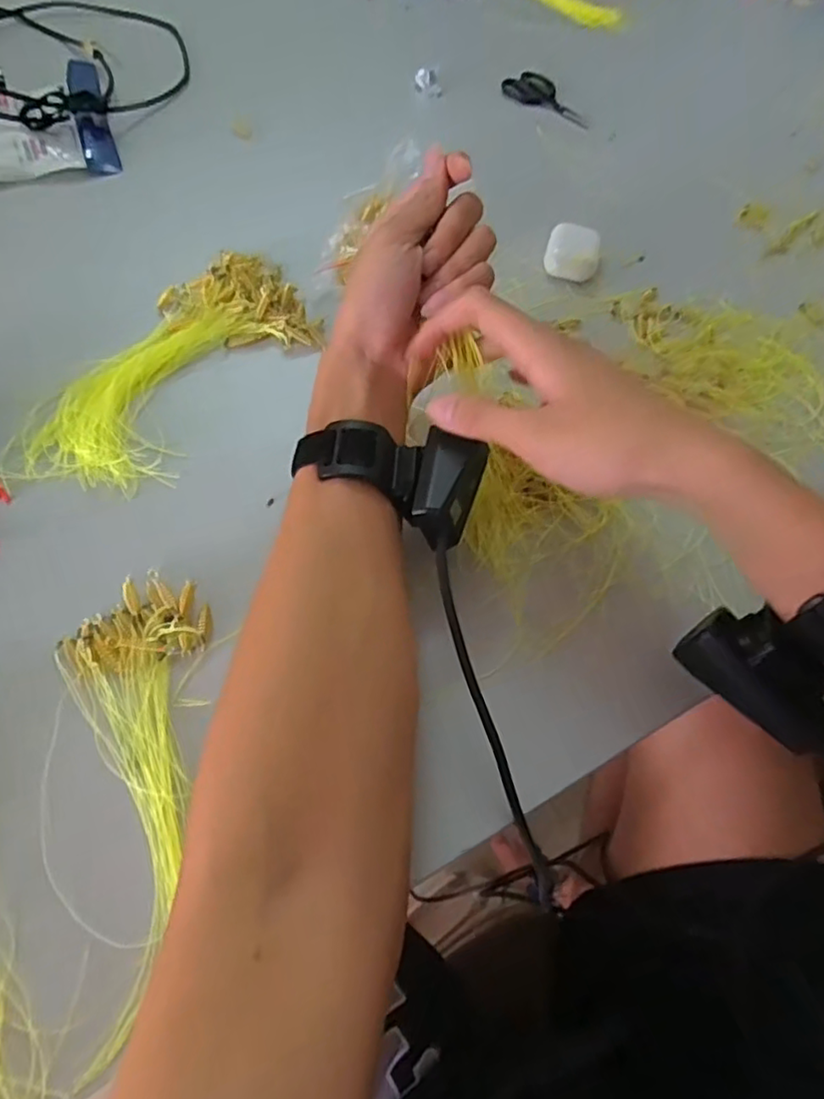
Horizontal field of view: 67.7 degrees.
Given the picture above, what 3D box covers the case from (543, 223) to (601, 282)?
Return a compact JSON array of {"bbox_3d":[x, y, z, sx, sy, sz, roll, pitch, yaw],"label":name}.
[{"bbox_3d":[0.137,-0.253,0.526,0.043,0.019,0.062,13,59,4],"label":"case"}]

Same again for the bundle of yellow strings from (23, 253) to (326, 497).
[{"bbox_3d":[-0.158,-0.132,0.426,0.112,0.018,0.233,30,62,14],"label":"bundle of yellow strings"}]

